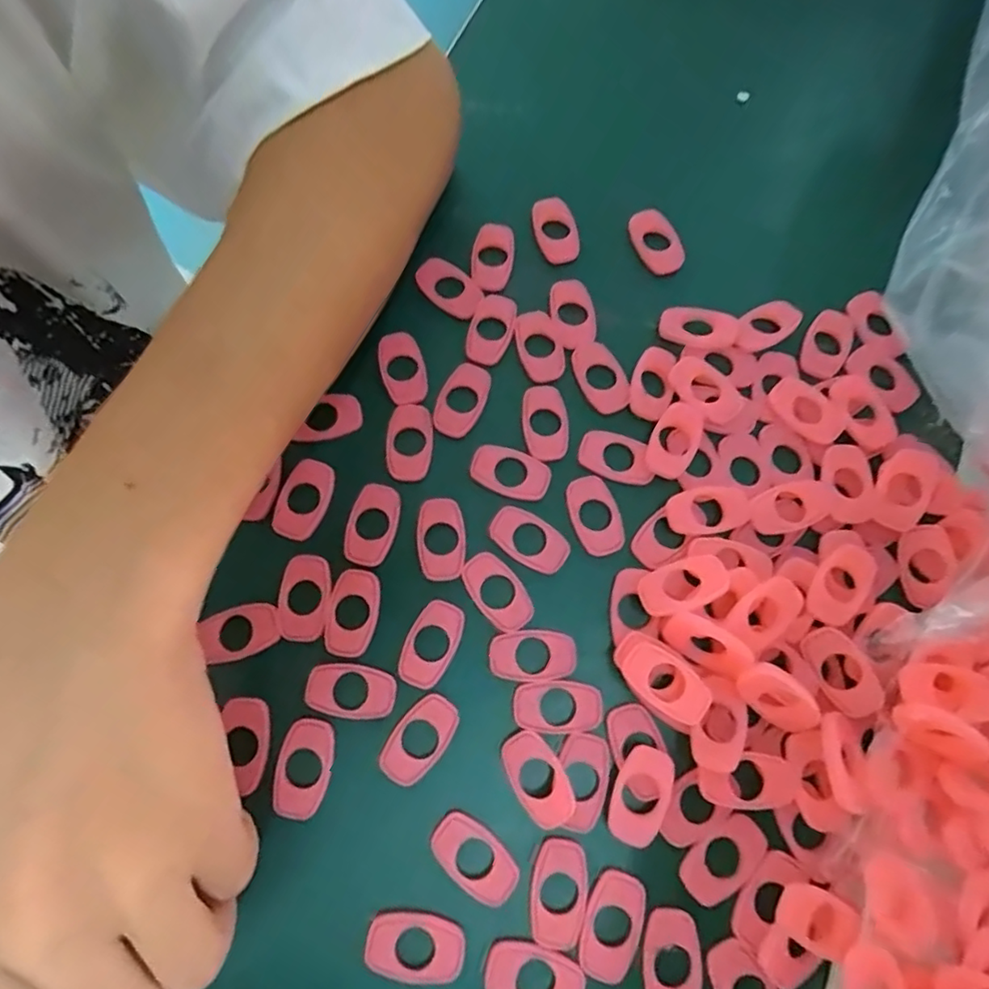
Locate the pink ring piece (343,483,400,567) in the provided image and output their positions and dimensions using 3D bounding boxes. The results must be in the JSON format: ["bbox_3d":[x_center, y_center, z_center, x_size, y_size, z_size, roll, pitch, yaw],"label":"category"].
[{"bbox_3d":[-0.049,0.012,0.239,0.019,0.008,0.031,12,75,4],"label":"pink ring piece"}]

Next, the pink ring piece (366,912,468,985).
[{"bbox_3d":[-0.026,0.152,0.199,0.032,0.004,0.020,11,75,4],"label":"pink ring piece"}]

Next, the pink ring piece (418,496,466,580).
[{"bbox_3d":[-0.021,0.017,0.236,0.019,0.004,0.032,-8,75,-1],"label":"pink ring piece"}]

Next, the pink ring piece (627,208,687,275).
[{"bbox_3d":[0.075,-0.117,0.275,0.016,0.009,0.032,-26,76,-6],"label":"pink ring piece"}]

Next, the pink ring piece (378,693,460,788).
[{"bbox_3d":[-0.027,0.089,0.217,0.019,0.004,0.033,35,78,10],"label":"pink ring piece"}]

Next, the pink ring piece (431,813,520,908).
[{"bbox_3d":[-0.007,0.127,0.207,0.031,0.004,0.019,38,79,10],"label":"pink ring piece"}]

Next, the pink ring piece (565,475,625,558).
[{"bbox_3d":[0.041,0.008,0.240,0.019,0.004,0.032,-19,75,-4],"label":"pink ring piece"}]

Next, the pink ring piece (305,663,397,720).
[{"bbox_3d":[-0.053,0.073,0.219,0.032,0.004,0.018,7,75,3],"label":"pink ring piece"}]

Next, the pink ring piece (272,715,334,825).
[{"bbox_3d":[-0.068,0.097,0.212,0.018,0.004,0.032,8,75,3],"label":"pink ring piece"}]

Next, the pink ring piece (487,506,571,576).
[{"bbox_3d":[0.014,0.018,0.237,0.032,0.006,0.019,28,77,8],"label":"pink ring piece"}]

